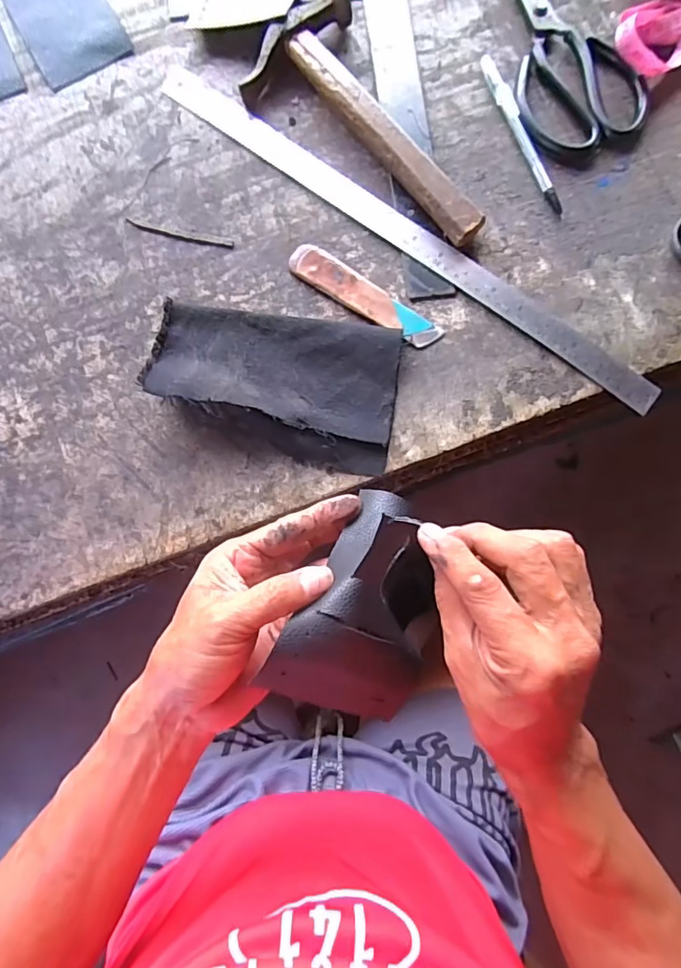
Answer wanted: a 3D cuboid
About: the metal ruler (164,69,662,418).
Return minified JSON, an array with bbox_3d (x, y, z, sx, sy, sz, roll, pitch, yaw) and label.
[{"bbox_3d":[0.049,-0.204,0.405,0.466,0.006,0.032,37,81,6],"label":"metal ruler"}]

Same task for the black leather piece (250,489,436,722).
[{"bbox_3d":[0.019,0.067,0.273,0.073,0.043,0.119,27,84,4],"label":"black leather piece"}]

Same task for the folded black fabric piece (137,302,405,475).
[{"bbox_3d":[-0.050,-0.078,0.378,0.183,0.033,0.110,10,83,2],"label":"folded black fabric piece"}]

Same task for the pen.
[{"bbox_3d":[0.148,-0.288,0.412,0.012,0.010,0.149,-21,83,-2],"label":"pen"}]

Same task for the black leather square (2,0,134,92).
[{"bbox_3d":[-0.243,-0.410,0.437,0.080,0.004,0.138,-29,81,-3],"label":"black leather square"}]

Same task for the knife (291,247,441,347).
[{"bbox_3d":[0.018,-0.148,0.396,0.132,0.006,0.027,34,84,5],"label":"knife"}]

